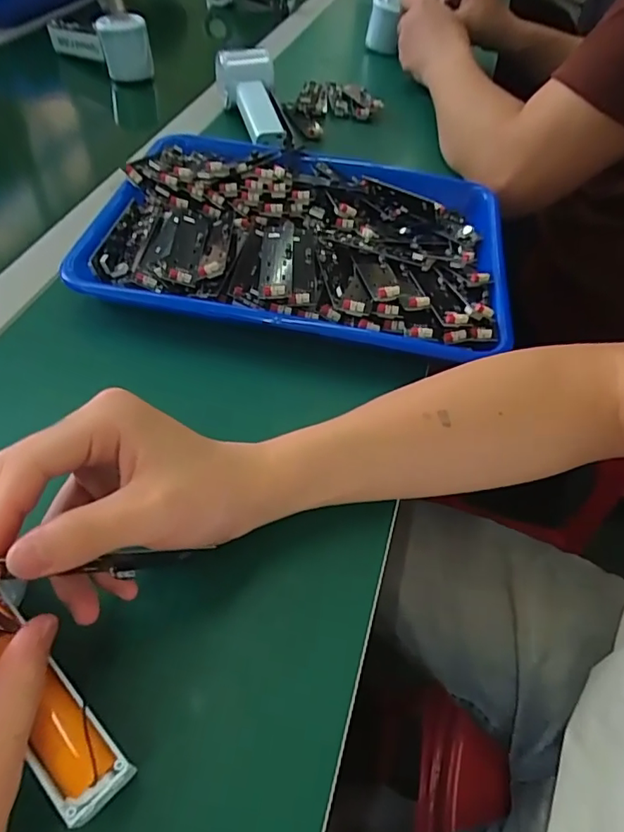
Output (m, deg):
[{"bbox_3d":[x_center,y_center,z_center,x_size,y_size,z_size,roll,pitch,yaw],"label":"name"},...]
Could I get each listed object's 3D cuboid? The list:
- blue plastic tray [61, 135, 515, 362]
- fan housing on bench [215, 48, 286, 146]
[{"bbox_3d":[-0.003,-0.157,0.449,0.326,0.037,0.237,10,51,4],"label":"blue plastic tray"},{"bbox_3d":[-0.066,-0.348,0.591,0.065,0.058,0.134,-7,52,-10],"label":"fan housing on bench"}]

